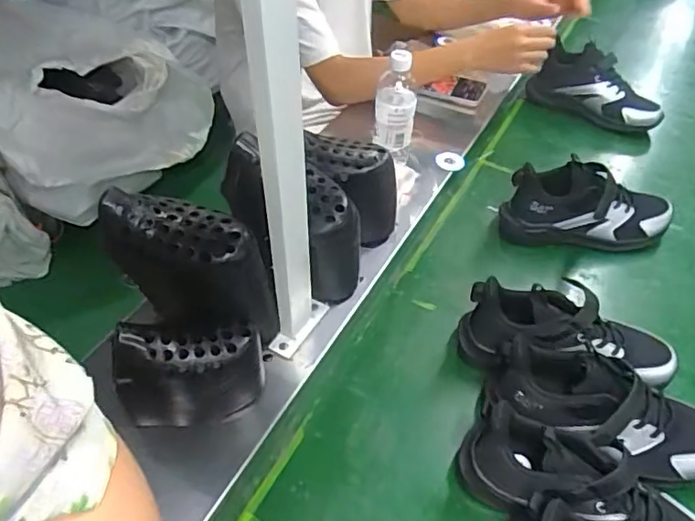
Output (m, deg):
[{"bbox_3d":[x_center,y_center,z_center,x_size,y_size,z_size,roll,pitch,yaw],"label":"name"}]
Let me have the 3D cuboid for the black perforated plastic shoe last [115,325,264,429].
[{"bbox_3d":[-0.152,0.124,0.555,0.135,0.163,0.052,-13,49,-12],"label":"black perforated plastic shoe last"}]

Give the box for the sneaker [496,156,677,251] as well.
[{"bbox_3d":[0.341,-0.074,0.778,0.229,0.106,0.076,5,48,4],"label":"sneaker"}]

